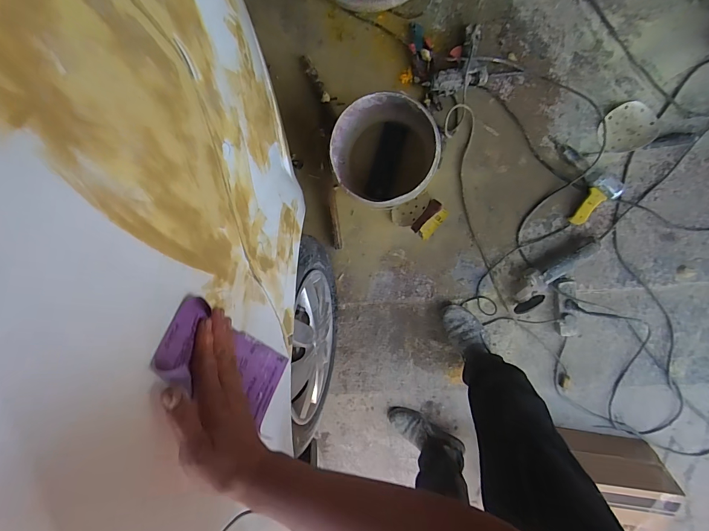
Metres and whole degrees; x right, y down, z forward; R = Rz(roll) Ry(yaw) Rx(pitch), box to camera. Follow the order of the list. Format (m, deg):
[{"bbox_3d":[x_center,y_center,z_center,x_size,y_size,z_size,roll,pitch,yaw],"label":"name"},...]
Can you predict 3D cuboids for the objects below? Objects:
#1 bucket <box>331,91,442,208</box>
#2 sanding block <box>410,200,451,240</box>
[{"bbox_3d":[0.082,-0.293,0.958,0.250,0.236,0.261,1,99,9],"label":"bucket"},{"bbox_3d":[0.226,-0.134,1.057,0.069,0.050,0.114,36,102,2],"label":"sanding block"}]

